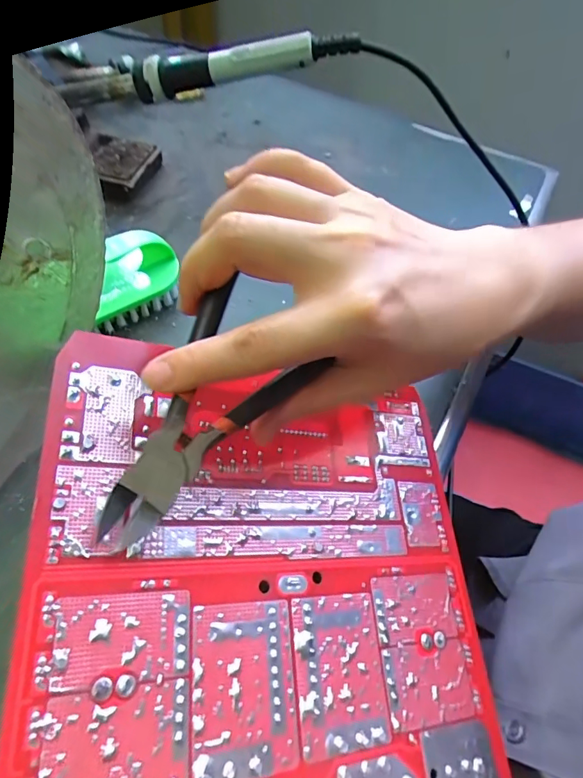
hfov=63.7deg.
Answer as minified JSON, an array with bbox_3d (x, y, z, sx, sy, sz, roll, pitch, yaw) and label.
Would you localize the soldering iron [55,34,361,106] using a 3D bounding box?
[{"bbox_3d":[-0.070,-0.238,0.350,0.232,0.026,0.022,0,52,13],"label":"soldering iron"}]

